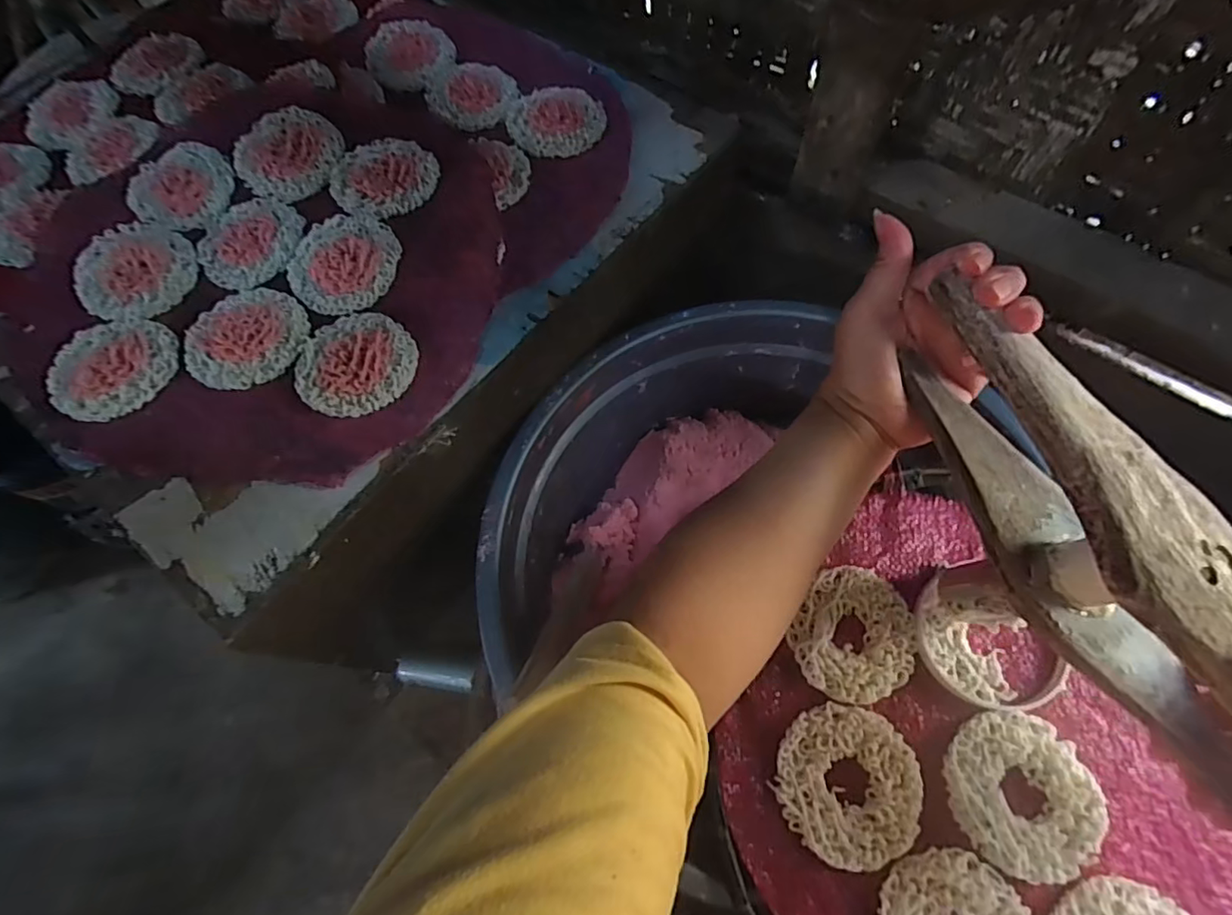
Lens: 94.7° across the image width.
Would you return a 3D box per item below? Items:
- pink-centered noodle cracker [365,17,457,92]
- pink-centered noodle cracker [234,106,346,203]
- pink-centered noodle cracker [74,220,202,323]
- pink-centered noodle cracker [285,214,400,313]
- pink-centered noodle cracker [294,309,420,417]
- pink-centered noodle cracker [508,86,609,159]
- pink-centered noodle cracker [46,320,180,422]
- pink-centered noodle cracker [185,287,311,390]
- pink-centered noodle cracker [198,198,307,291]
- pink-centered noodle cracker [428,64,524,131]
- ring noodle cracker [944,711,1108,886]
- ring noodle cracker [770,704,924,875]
[{"bbox_3d":[-0.187,-0.366,0.513,0.078,0.011,0.078,-1,65,2],"label":"pink-centered noodle cracker"},{"bbox_3d":[-0.260,-0.242,0.451,0.078,0.014,0.079,-1,65,2],"label":"pink-centered noodle cracker"},{"bbox_3d":[-0.352,-0.137,0.416,0.077,0.012,0.078,-1,65,2],"label":"pink-centered noodle cracker"},{"bbox_3d":[-0.199,-0.143,0.411,0.076,0.007,0.080,-1,65,2],"label":"pink-centered noodle cracker"},{"bbox_3d":[-0.175,-0.065,0.380,0.076,0.005,0.076,-1,65,2],"label":"pink-centered noodle cracker"},{"bbox_3d":[-0.050,-0.282,0.473,0.079,0.011,0.073,-6,65,0],"label":"pink-centered noodle cracker"},{"bbox_3d":[-0.342,-0.064,0.385,0.078,0.011,0.077,-1,65,2],"label":"pink-centered noodle cracker"},{"bbox_3d":[-0.257,-0.085,0.393,0.080,0.007,0.078,-1,65,2],"label":"pink-centered noodle cracker"},{"bbox_3d":[-0.275,-0.162,0.430,0.079,0.010,0.078,-1,65,2],"label":"pink-centered noodle cracker"},{"bbox_3d":[-0.125,-0.316,0.494,0.074,0.004,0.083,-30,68,-11],"label":"pink-centered noodle cracker"},{"bbox_3d":[0.229,0.187,0.317,0.079,0.011,0.079,-1,65,2],"label":"ring noodle cracker"},{"bbox_3d":[0.133,0.184,0.323,0.080,0.006,0.078,-1,65,2],"label":"ring noodle cracker"}]

